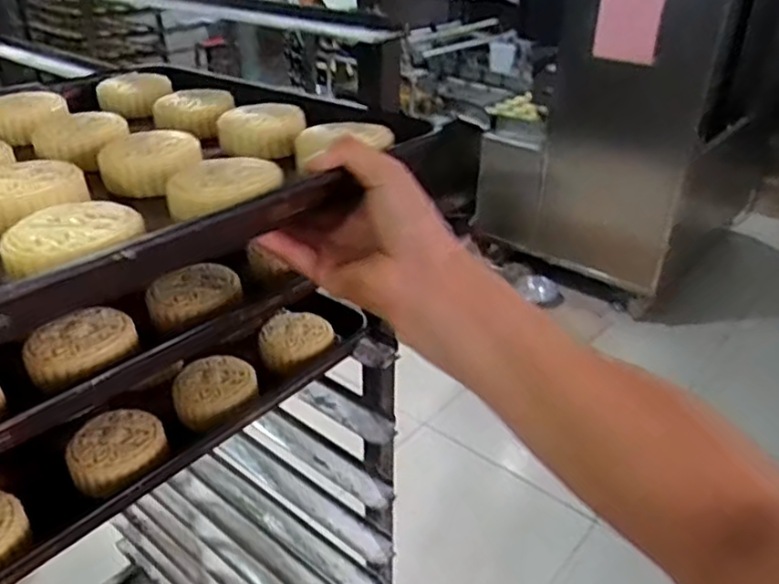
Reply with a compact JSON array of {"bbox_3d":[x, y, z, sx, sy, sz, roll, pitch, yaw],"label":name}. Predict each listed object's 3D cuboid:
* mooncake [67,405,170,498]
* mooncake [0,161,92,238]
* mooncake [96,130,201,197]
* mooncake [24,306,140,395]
[{"bbox_3d":[-0.198,0.113,0.474,0.065,0.022,0.066,-19,35,-23],"label":"mooncake"},{"bbox_3d":[-0.220,-0.058,0.393,0.057,0.026,0.057,-3,32,2],"label":"mooncake"},{"bbox_3d":[-0.163,-0.089,0.448,0.065,0.029,0.065,-17,34,-20],"label":"mooncake"},{"bbox_3d":[-0.199,0.035,0.424,0.065,0.022,0.065,-21,35,-25],"label":"mooncake"}]

